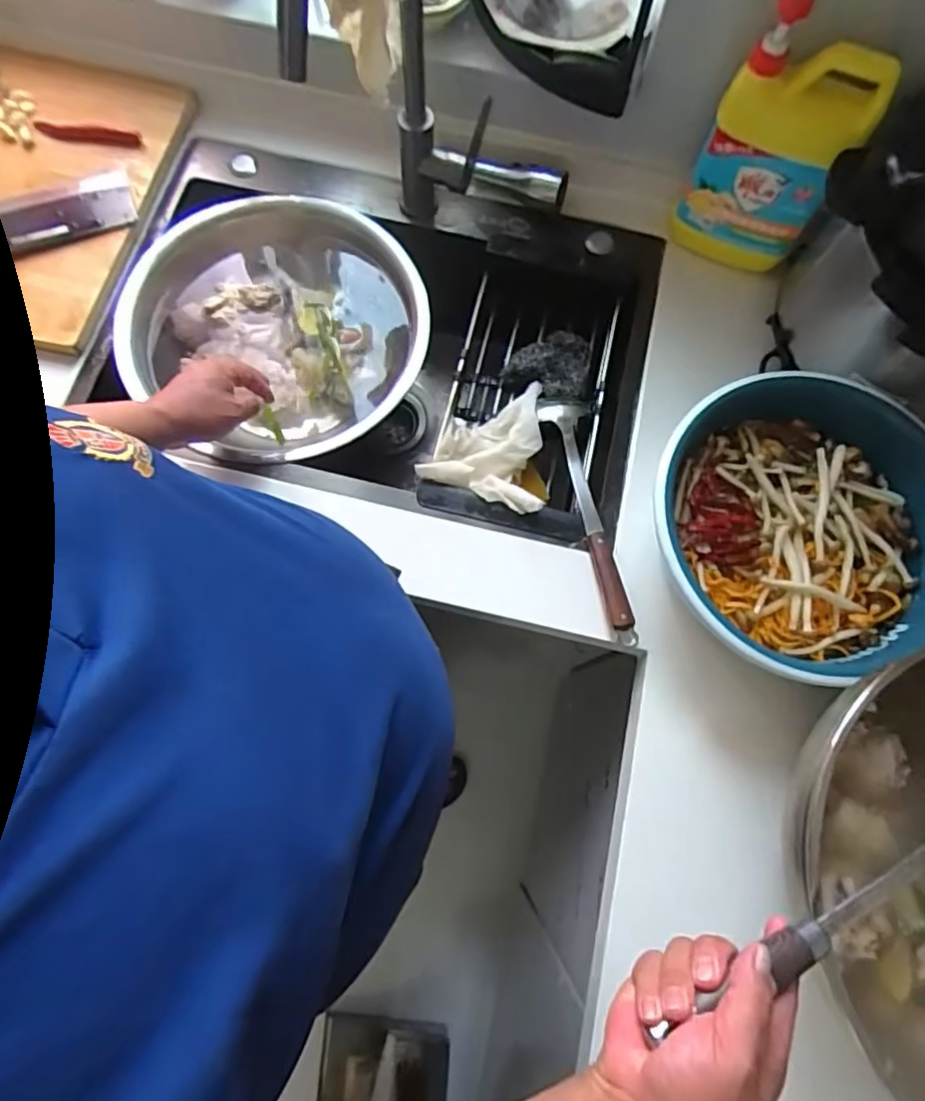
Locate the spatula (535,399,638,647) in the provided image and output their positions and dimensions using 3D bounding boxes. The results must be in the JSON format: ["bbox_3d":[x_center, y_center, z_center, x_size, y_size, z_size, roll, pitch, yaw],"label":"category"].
[{"bbox_3d":[0.142,-0.044,0.696,0.054,0.051,0.309,-9,74,-5],"label":"spatula"}]

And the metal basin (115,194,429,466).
[{"bbox_3d":[-0.226,-0.284,0.798,0.355,0.099,0.340,1,74,-2],"label":"metal basin"}]

